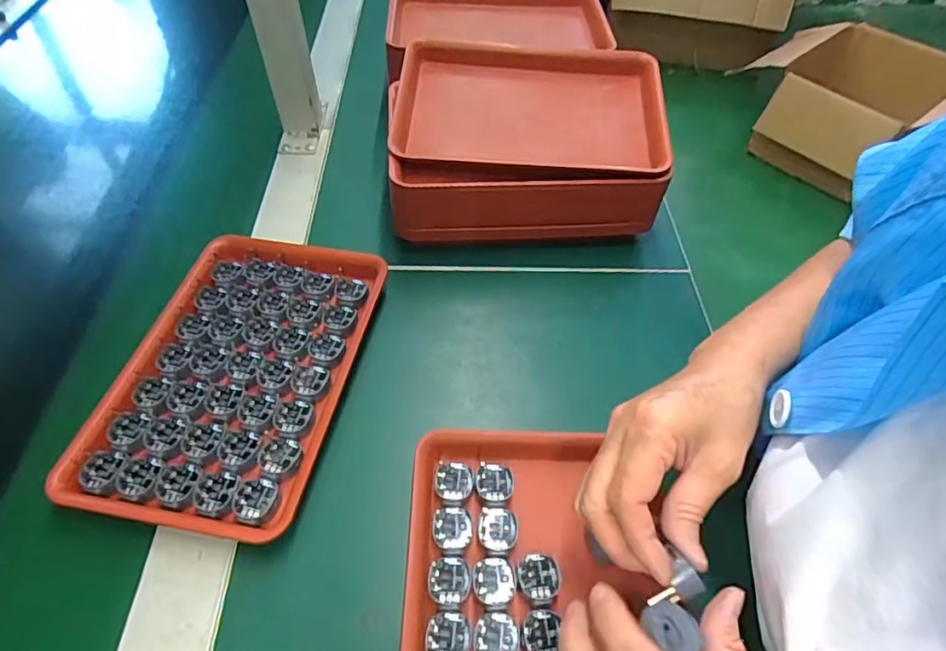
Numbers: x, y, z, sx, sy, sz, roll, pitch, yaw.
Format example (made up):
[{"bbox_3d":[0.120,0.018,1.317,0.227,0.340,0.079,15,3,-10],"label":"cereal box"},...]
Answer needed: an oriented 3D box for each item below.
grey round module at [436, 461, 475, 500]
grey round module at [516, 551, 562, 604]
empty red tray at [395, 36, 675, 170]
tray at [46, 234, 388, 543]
[{"bbox_3d":[-0.012,0.100,0.355,0.024,0.004,0.025,1,53,-2],"label":"grey round module"},{"bbox_3d":[0.039,0.148,0.322,0.025,0.005,0.028,6,53,2],"label":"grey round module"},{"bbox_3d":[0.054,-0.200,0.494,0.237,0.033,0.159,4,53,2],"label":"empty red tray"},{"bbox_3d":[-0.168,0.030,0.402,0.154,0.020,0.234,9,53,4],"label":"tray"}]

